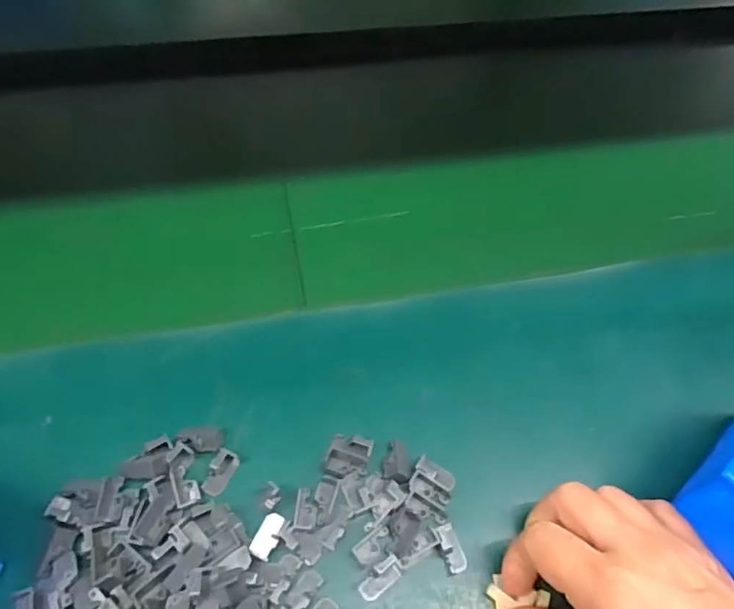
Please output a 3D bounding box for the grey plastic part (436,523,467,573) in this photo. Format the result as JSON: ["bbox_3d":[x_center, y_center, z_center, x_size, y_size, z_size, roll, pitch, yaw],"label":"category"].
[{"bbox_3d":[0.041,0.117,0.264,0.010,0.007,0.022,-20,80,-16],"label":"grey plastic part"}]

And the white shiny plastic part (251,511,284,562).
[{"bbox_3d":[-0.047,0.110,0.261,0.010,0.004,0.022,17,43,8],"label":"white shiny plastic part"}]

